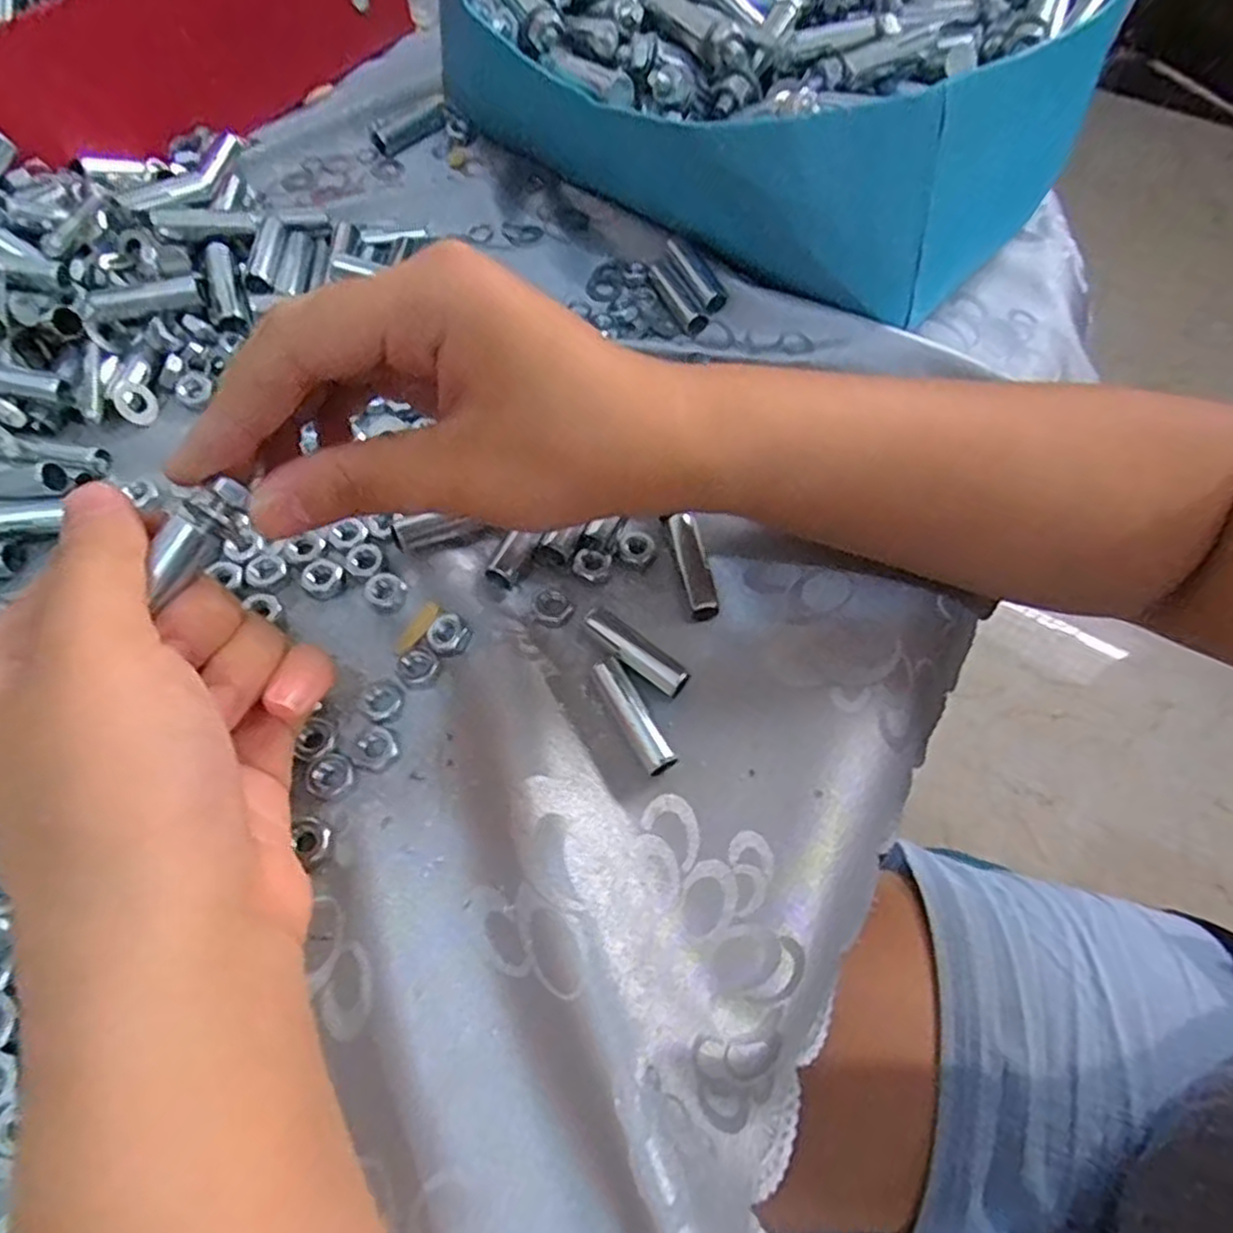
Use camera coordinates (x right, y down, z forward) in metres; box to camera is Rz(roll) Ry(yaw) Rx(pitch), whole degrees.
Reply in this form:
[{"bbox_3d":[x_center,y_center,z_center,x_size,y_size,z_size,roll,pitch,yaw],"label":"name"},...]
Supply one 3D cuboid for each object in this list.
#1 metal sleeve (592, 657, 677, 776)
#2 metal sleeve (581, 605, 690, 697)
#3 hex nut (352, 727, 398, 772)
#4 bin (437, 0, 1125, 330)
[{"bbox_3d":[0.005,0.031,0.229,0.010,0.011,0.040,-24,66,-14],"label":"metal sleeve"},{"bbox_3d":[0.006,0.012,0.241,0.039,0.010,0.011,35,66,15],"label":"metal sleeve"},{"bbox_3d":[-0.075,0.041,0.225,0.013,0.005,0.011,-36,69,-19],"label":"hex nut"},{"bbox_3d":[0.079,-0.279,0.350,0.271,0.096,0.279,1,62,-2],"label":"bin"}]

